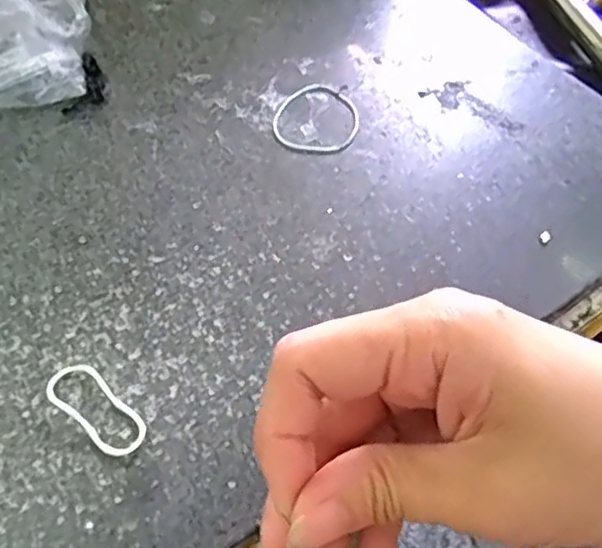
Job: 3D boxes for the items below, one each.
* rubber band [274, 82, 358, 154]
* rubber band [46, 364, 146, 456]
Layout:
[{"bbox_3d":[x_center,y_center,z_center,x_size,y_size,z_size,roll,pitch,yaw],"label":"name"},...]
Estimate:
[{"bbox_3d":[0.011,-0.093,0.387,0.048,0.004,0.057,19,55,11],"label":"rubber band"},{"bbox_3d":[-0.087,0.056,0.278,0.050,0.006,0.022,39,61,23],"label":"rubber band"}]

